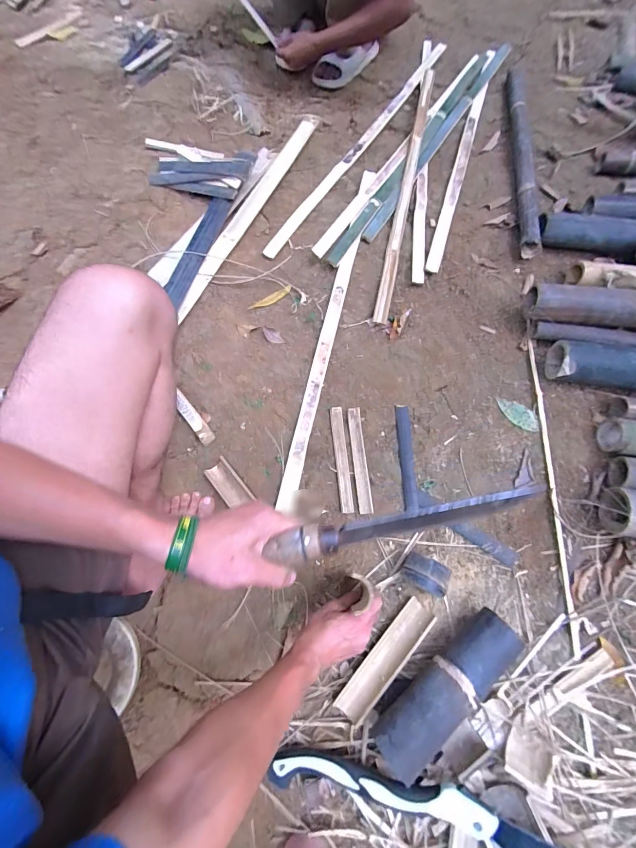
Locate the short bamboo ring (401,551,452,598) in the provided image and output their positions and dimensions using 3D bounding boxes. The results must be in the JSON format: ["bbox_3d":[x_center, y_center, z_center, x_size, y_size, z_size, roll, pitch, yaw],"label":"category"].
[{"bbox_3d":[0.186,0.263,0.637,0.078,0.081,0.049,27,68,10],"label":"short bamboo ring"}]

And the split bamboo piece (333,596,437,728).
[{"bbox_3d":[0.117,0.407,0.626,0.056,0.024,0.214,42,74,12],"label":"split bamboo piece"}]

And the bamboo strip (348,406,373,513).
[{"bbox_3d":[0.085,0.073,0.754,0.028,0.006,0.218,-8,75,8],"label":"bamboo strip"}]

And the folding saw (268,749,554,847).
[{"bbox_3d":[0.226,0.591,0.519,0.602,0.033,0.100,14,101,11],"label":"folding saw"}]

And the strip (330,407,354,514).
[{"bbox_3d":[0.049,0.072,0.758,0.026,0.010,0.221,-7,76,4],"label":"strip"}]

